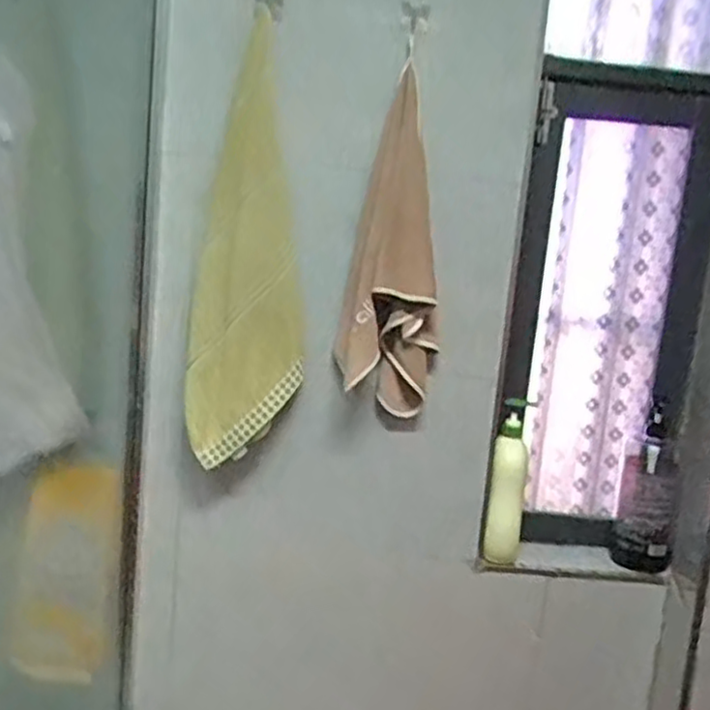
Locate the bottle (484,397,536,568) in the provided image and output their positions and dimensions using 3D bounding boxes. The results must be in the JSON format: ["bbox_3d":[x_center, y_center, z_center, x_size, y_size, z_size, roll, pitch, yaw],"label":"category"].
[{"bbox_3d":[0.260,0.208,1.266,0.063,0.265,0.073,7,10,12],"label":"bottle"}]

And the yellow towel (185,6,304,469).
[{"bbox_3d":[-0.151,-0.145,1.096,0.166,0.583,0.091,1,11,-20],"label":"yellow towel"}]

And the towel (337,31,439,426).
[{"bbox_3d":[0.057,-0.142,1.097,0.141,0.501,0.099,6,10,7],"label":"towel"}]

